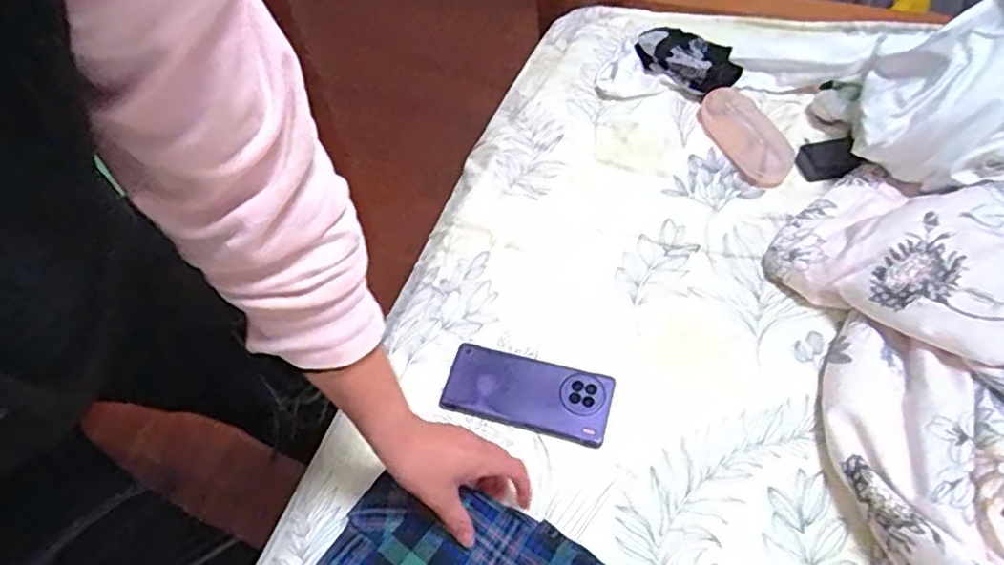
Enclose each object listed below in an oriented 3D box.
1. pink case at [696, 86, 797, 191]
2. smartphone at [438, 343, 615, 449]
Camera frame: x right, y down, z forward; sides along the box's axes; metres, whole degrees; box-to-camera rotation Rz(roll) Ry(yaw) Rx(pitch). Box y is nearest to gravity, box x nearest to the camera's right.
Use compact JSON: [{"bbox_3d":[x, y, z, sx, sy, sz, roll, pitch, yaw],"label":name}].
[{"bbox_3d":[0.309,-0.191,0.808,0.060,0.033,0.148,-21,55,-9],"label":"pink case"},{"bbox_3d":[0.024,0.110,0.638,0.163,0.010,0.071,14,67,9],"label":"smartphone"}]

